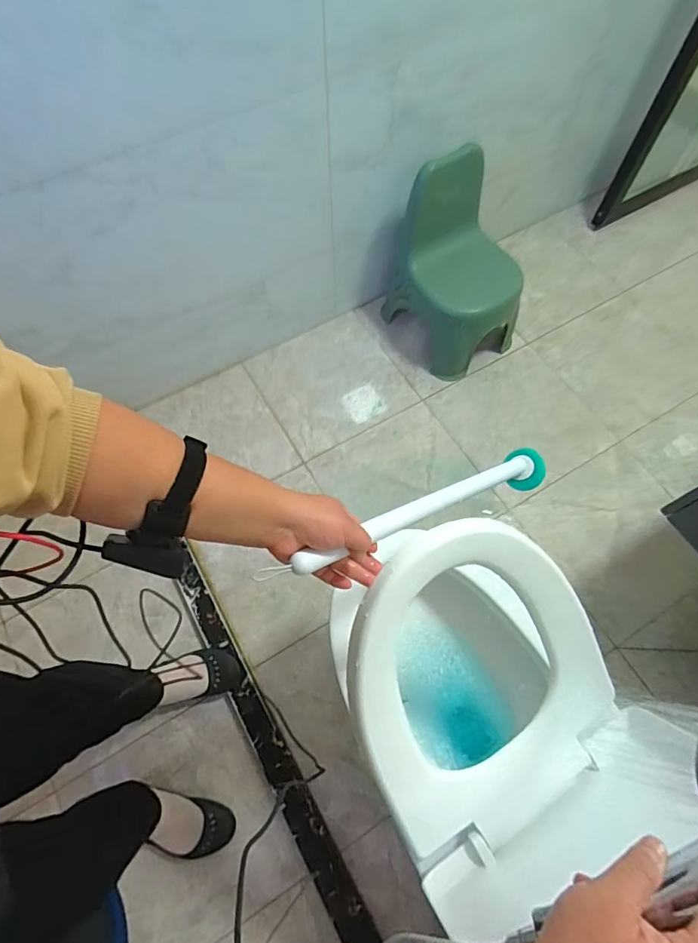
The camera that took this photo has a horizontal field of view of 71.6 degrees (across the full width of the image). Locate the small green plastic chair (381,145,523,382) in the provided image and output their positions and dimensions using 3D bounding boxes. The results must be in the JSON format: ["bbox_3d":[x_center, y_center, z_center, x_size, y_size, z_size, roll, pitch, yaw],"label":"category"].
[{"bbox_3d":[0.295,-0.523,1.290,0.265,0.447,0.327,-33,70,-13],"label":"small green plastic chair"}]

